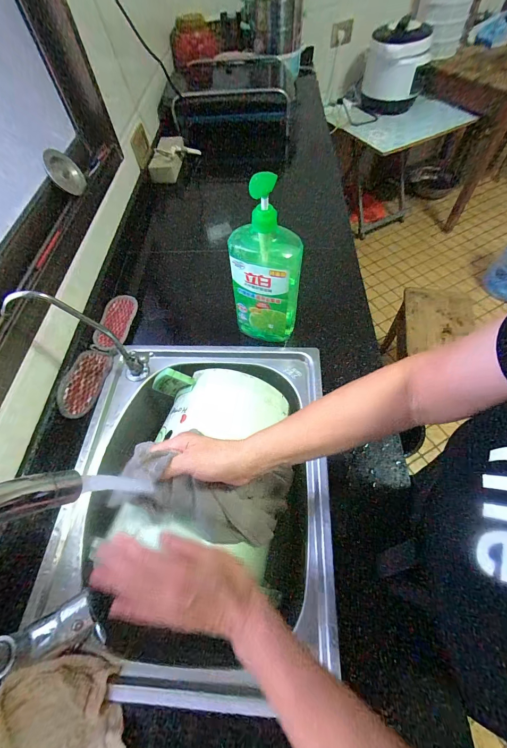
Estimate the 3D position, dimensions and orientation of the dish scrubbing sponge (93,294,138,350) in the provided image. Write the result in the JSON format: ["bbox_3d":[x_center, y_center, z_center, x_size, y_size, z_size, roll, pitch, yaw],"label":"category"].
[{"bbox_3d":[-0.298,-0.111,0.651,0.073,0.024,0.139,5,59,6],"label":"dish scrubbing sponge"}]

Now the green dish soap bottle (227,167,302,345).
[{"bbox_3d":[0.020,-0.165,0.509,0.116,0.285,0.057,6,59,7],"label":"green dish soap bottle"}]

